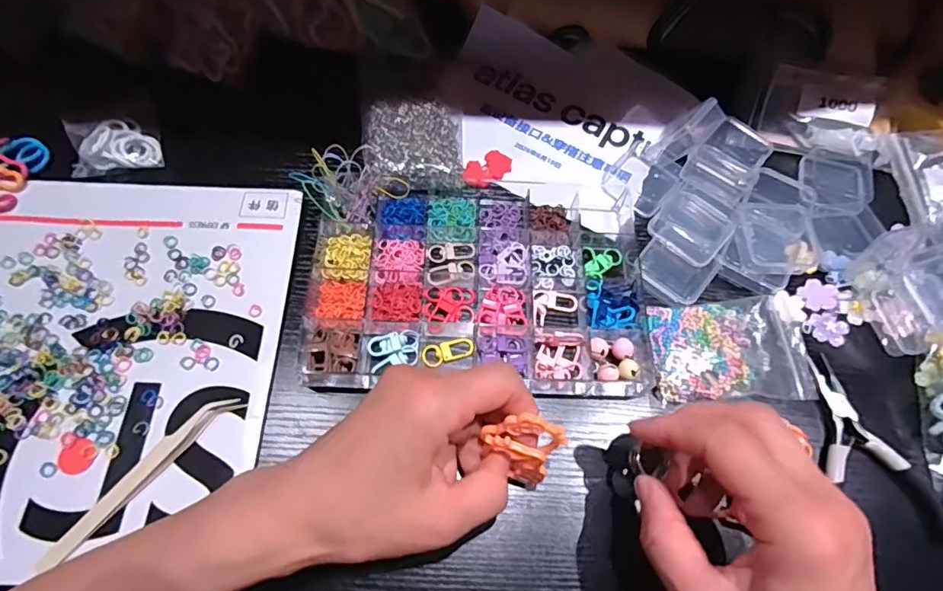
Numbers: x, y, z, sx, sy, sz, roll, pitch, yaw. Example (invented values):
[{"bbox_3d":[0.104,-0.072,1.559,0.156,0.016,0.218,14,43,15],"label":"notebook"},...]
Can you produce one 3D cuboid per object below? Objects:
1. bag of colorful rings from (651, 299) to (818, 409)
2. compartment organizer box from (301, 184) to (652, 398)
[{"bbox_3d":[0.161,0.032,0.322,0.099,0.006,0.063,-4,69,-3],"label":"bag of colorful rings"},{"bbox_3d":[0.007,-0.009,0.336,0.209,0.017,0.138,2,69,-1],"label":"compartment organizer box"}]

